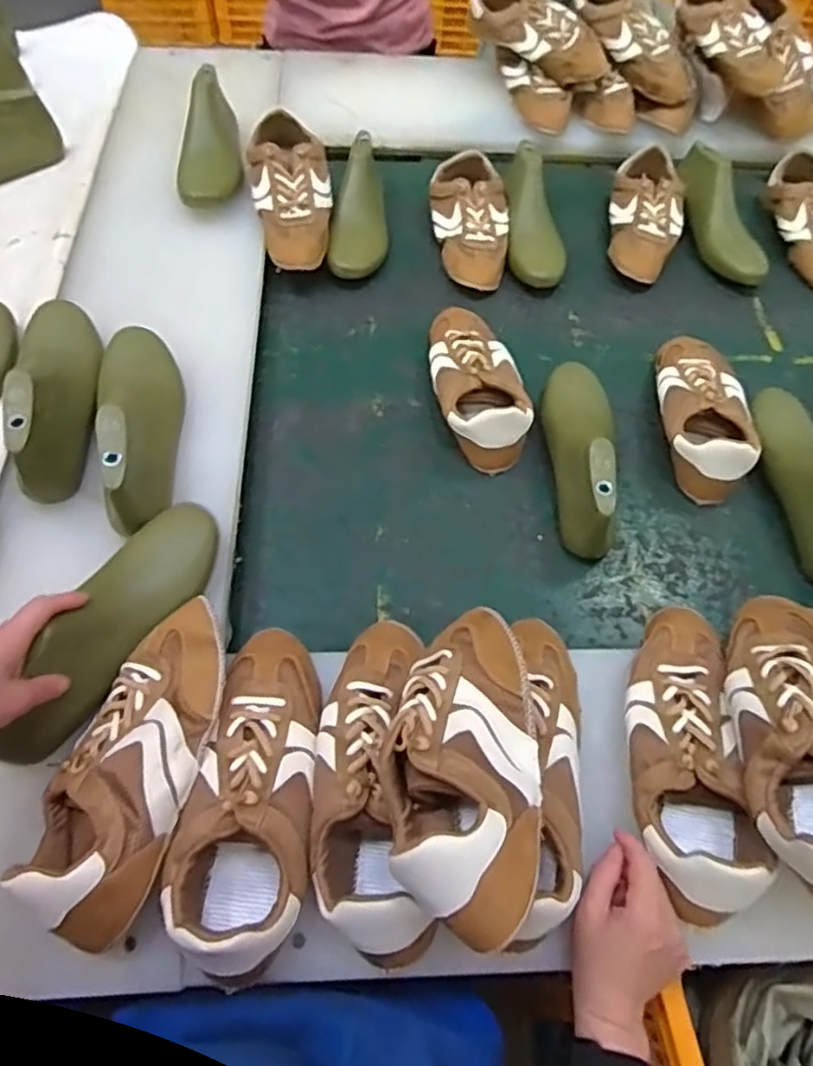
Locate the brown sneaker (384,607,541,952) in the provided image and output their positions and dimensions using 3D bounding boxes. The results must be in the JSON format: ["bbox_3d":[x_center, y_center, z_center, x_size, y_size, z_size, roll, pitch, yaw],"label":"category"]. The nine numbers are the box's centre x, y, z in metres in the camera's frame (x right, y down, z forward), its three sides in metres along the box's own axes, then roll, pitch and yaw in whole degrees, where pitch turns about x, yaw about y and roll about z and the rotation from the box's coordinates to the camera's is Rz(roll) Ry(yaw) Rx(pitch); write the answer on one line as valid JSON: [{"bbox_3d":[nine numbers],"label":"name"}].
[{"bbox_3d":[0.039,0.152,0.471,0.104,0.071,0.244,7,40,0],"label":"brown sneaker"}]

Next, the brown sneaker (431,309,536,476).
[{"bbox_3d":[0.081,-0.186,0.785,0.102,0.066,0.241,-5,60,-6],"label":"brown sneaker"}]

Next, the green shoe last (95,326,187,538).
[{"bbox_3d":[-0.262,-0.127,0.646,0.072,0.091,0.256,-11,62,-9],"label":"green shoe last"}]

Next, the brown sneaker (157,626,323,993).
[{"bbox_3d":[-0.108,0.185,0.503,0.092,0.083,0.229,8,61,2],"label":"brown sneaker"}]

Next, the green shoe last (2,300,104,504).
[{"bbox_3d":[-0.351,-0.154,0.672,0.076,0.093,0.262,-15,62,-11],"label":"green shoe last"}]

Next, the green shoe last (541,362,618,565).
[{"bbox_3d":[0.195,-0.097,0.722,0.077,0.089,0.248,3,60,-1],"label":"green shoe last"}]

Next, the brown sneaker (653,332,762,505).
[{"bbox_3d":[0.345,-0.150,0.776,0.104,0.064,0.234,9,60,2],"label":"brown sneaker"}]

